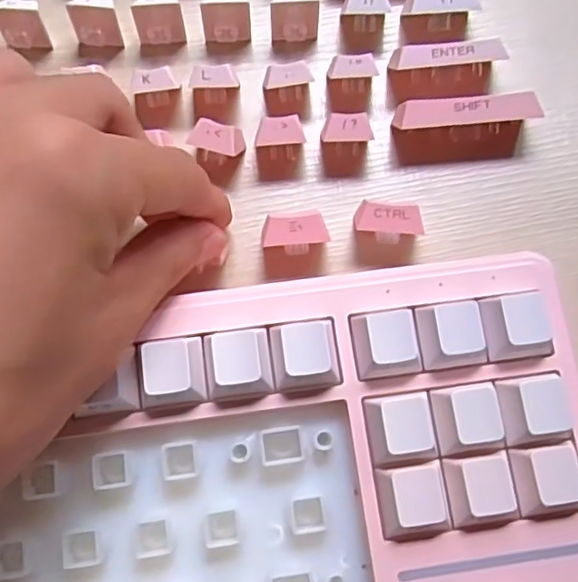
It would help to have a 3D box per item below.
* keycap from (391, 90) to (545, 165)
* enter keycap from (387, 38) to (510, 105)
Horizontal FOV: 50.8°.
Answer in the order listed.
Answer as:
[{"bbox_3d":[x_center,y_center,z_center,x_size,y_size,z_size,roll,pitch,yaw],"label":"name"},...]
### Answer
[{"bbox_3d":[0.063,-0.059,0.217,0.048,0.017,0.014,-5,72,-3],"label":"keycap"},{"bbox_3d":[0.059,-0.083,0.225,0.041,0.015,0.012,-3,72,-3],"label":"enter keycap"}]

